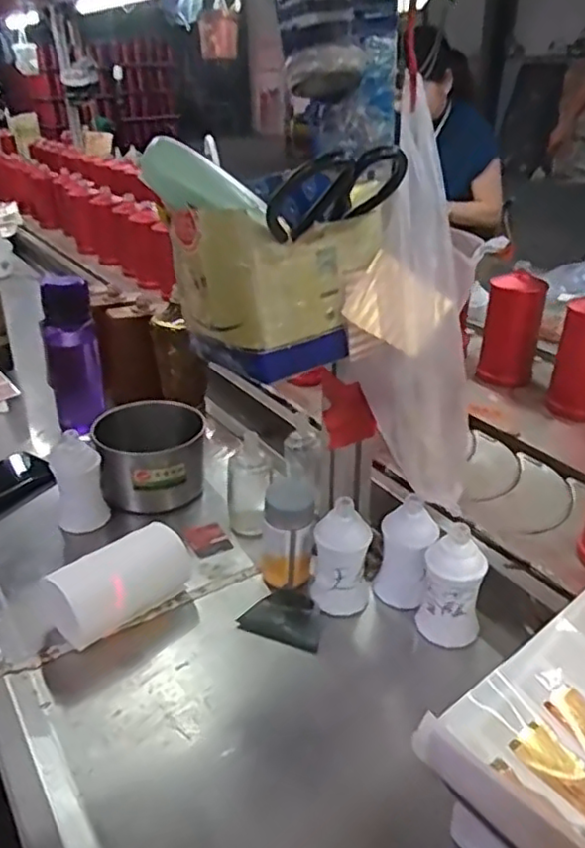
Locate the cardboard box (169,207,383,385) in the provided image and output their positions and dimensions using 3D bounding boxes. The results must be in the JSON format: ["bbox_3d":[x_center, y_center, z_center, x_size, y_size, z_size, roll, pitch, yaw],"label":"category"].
[{"bbox_3d":[-0.013,-0.120,0.539,0.140,0.120,0.115,-20,35,-28],"label":"cardboard box"}]

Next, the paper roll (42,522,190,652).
[{"bbox_3d":[-0.170,0.161,0.646,0.139,0.064,0.060,-28,40,-36],"label":"paper roll"}]

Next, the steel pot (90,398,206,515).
[{"bbox_3d":[-0.179,0.043,0.834,0.134,0.095,0.124,-9,32,-12],"label":"steel pot"}]

